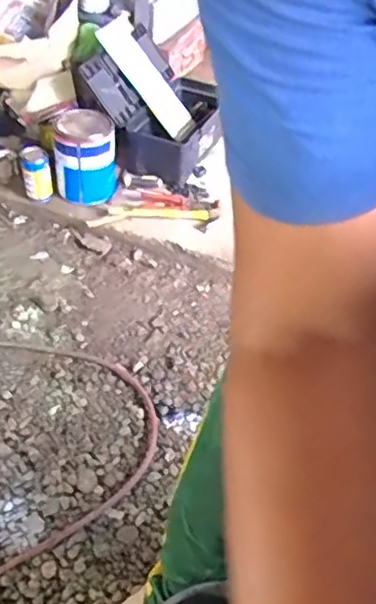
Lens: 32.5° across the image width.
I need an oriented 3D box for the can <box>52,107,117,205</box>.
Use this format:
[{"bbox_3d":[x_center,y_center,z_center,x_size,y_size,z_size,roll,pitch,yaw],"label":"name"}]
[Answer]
[{"bbox_3d":[-0.283,-0.407,1.785,0.165,0.195,0.156,-2,43,-6],"label":"can"}]

